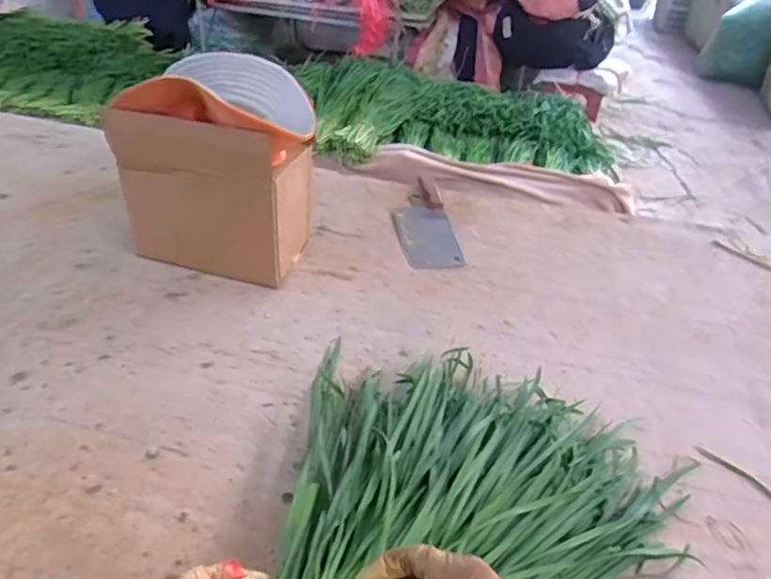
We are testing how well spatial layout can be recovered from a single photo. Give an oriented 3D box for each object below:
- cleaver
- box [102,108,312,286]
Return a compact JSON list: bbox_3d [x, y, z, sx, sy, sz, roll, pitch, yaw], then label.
[{"bbox_3d":[0.064,-0.115,1.040,0.094,0.023,0.283,1,34,-6],"label":"cleaver"},{"bbox_3d":[-0.227,-0.135,0.857,0.217,0.221,0.131,13,34,11],"label":"box"}]

